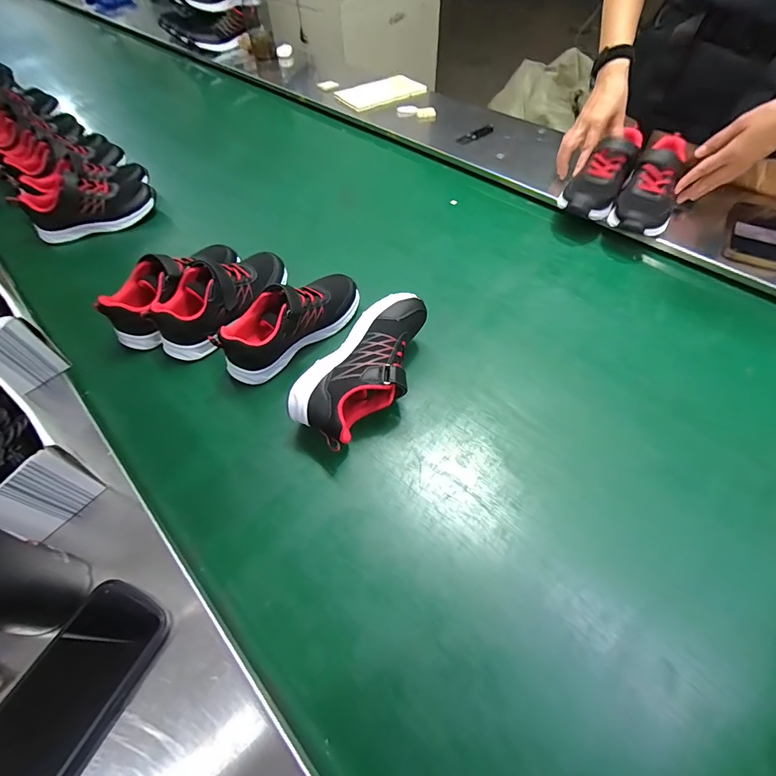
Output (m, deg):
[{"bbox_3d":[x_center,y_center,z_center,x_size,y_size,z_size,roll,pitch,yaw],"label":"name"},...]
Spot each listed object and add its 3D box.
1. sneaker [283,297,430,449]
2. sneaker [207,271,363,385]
[{"bbox_3d":[-0.017,-0.020,0.468,0.081,0.092,0.201,36,65,25],"label":"sneaker"},{"bbox_3d":[-0.132,-0.098,0.528,0.202,0.096,0.067,-40,62,-22],"label":"sneaker"}]

